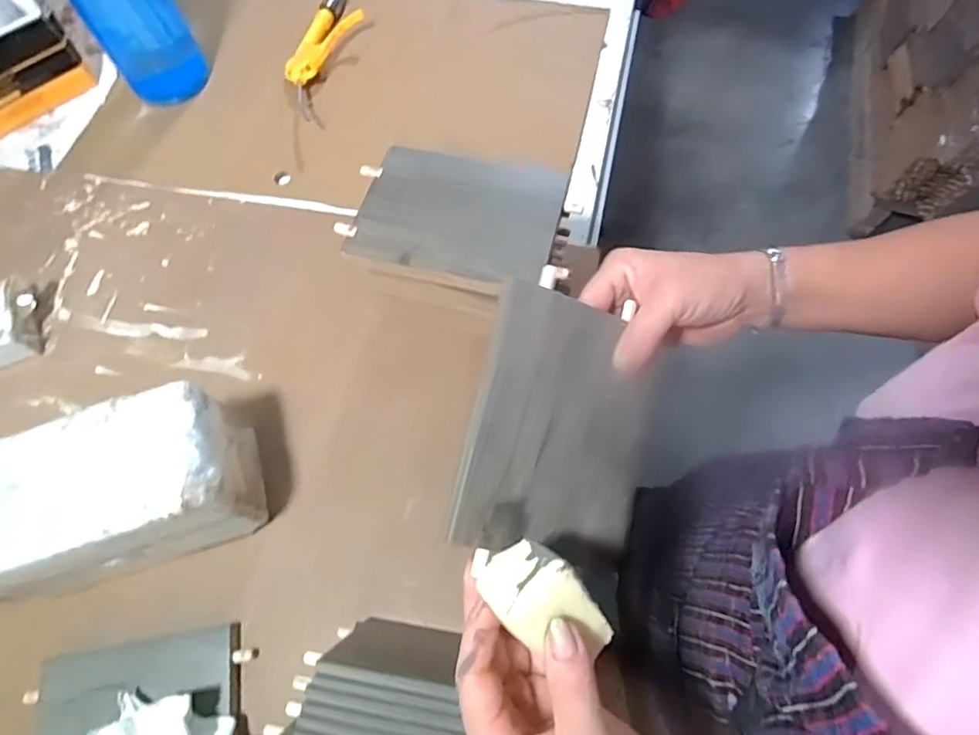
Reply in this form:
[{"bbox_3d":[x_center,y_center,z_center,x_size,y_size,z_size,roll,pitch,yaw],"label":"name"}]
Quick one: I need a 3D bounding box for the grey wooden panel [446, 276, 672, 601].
[{"bbox_3d":[0.045,0.039,0.335,0.116,0.006,0.154,19,79,-21],"label":"grey wooden panel"}]

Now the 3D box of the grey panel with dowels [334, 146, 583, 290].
[{"bbox_3d":[-0.026,-0.125,0.453,0.170,0.015,0.116,10,69,6],"label":"grey panel with dowels"}]

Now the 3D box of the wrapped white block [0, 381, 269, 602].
[{"bbox_3d":[-0.304,0.105,0.462,0.209,0.122,0.108,-20,68,-6],"label":"wrapped white block"}]

